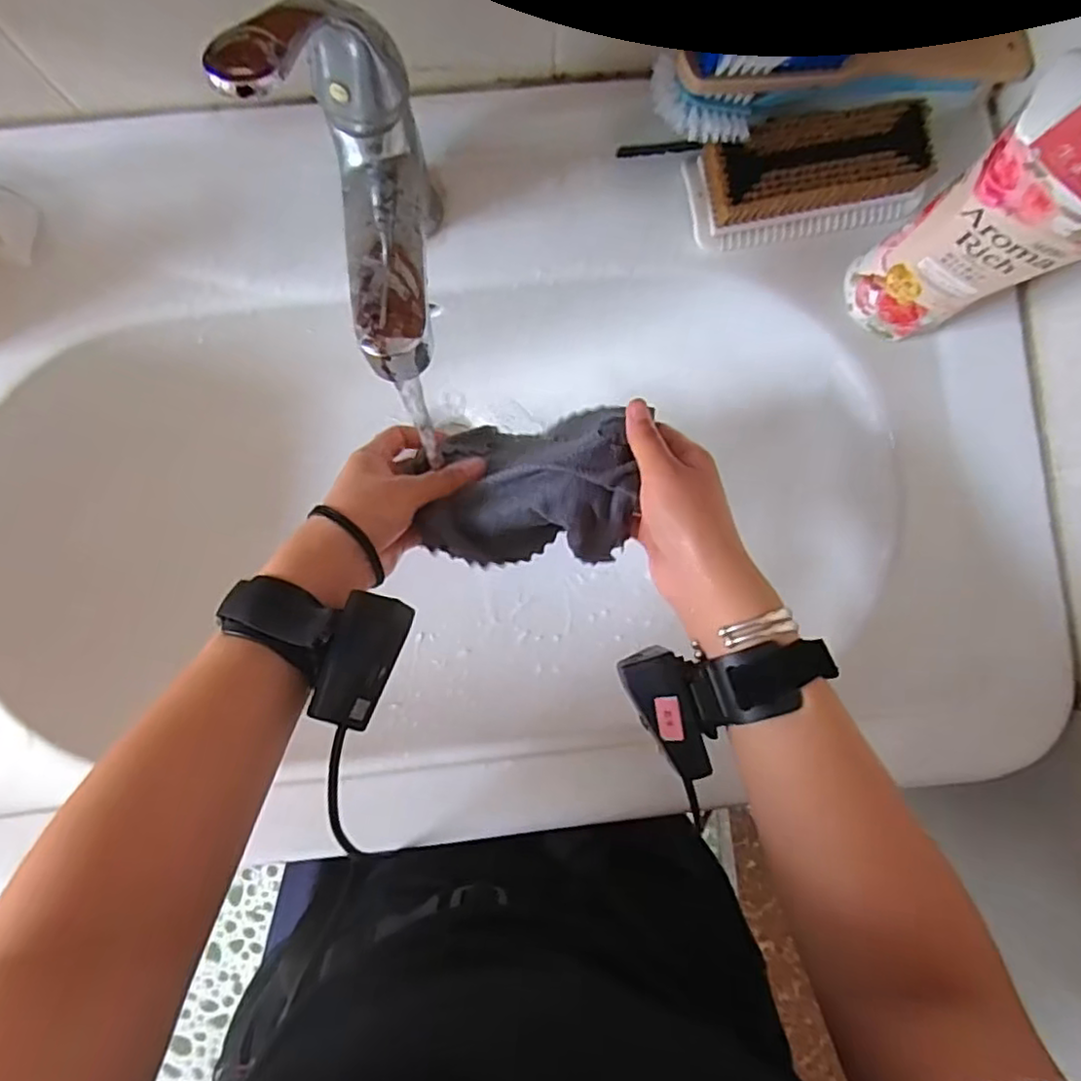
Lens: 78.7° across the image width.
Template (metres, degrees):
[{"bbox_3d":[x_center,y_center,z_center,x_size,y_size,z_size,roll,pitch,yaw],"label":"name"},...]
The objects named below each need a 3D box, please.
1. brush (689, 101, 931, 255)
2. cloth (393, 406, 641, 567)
[{"bbox_3d":[0.177,-0.237,0.436,0.152,0.044,0.065,-8,86,-2],"label":"brush"},{"bbox_3d":[-0.010,-0.033,0.424,0.130,0.074,0.092,-2,89,-2],"label":"cloth"}]

